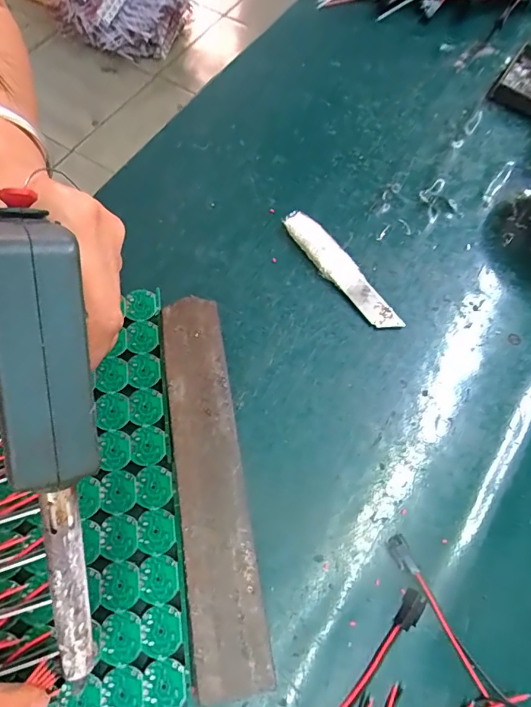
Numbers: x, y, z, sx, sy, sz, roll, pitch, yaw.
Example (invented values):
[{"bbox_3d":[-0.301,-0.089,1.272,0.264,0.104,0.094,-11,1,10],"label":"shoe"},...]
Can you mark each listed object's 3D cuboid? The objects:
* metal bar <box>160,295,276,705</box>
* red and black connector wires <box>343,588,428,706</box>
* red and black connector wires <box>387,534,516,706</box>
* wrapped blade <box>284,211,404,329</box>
[{"bbox_3d":[-0.031,0.062,0.236,0.037,0.017,0.197,-8,67,-7],"label":"metal bar"},{"bbox_3d":[0.042,0.152,0.207,0.097,0.008,0.019,-34,72,-17],"label":"red and black connector wires"},{"bbox_3d":[0.095,0.139,0.213,0.012,0.009,0.104,-29,71,-15],"label":"red and black connector wires"},{"bbox_3d":[0.050,-0.056,0.295,0.021,0.010,0.103,-32,72,-16],"label":"wrapped blade"}]

